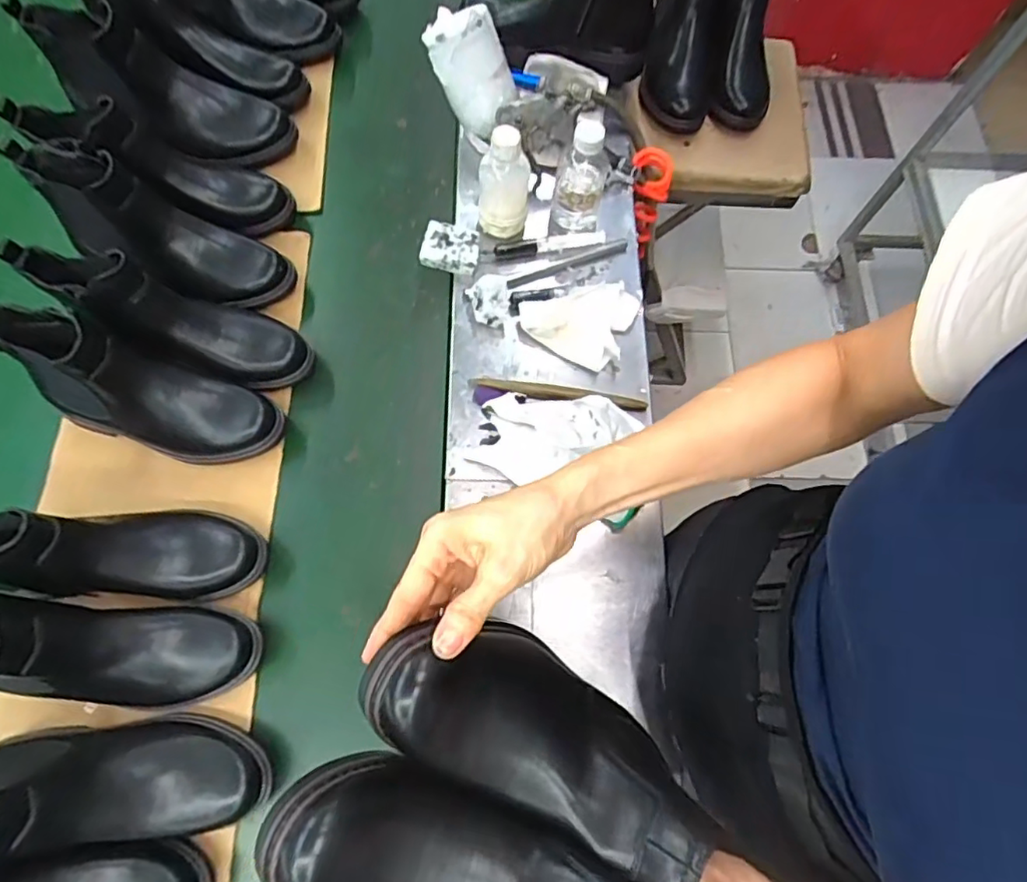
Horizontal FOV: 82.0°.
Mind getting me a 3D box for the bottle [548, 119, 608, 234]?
[{"bbox_3d":[0.079,-0.309,0.684,0.059,0.130,0.060,10,71,2],"label":"bottle"}]

